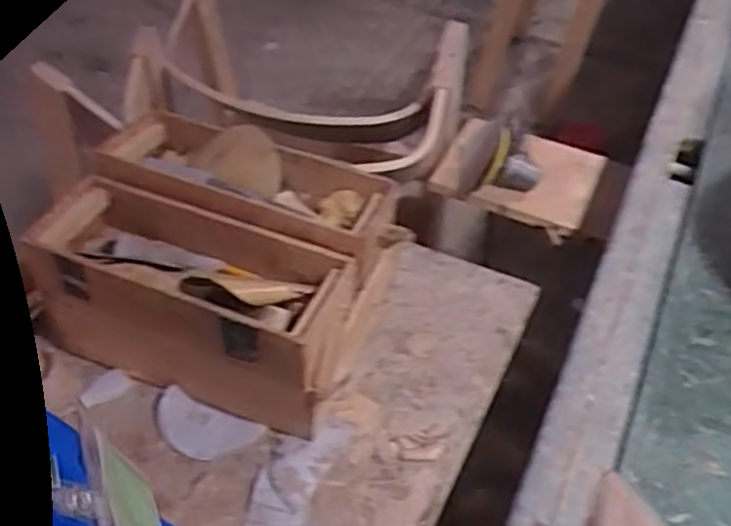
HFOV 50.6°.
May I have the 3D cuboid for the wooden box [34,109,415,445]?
[{"bbox_3d":[-0.149,-0.003,0.830,0.316,0.172,0.232,16,48,14],"label":"wooden box"}]

